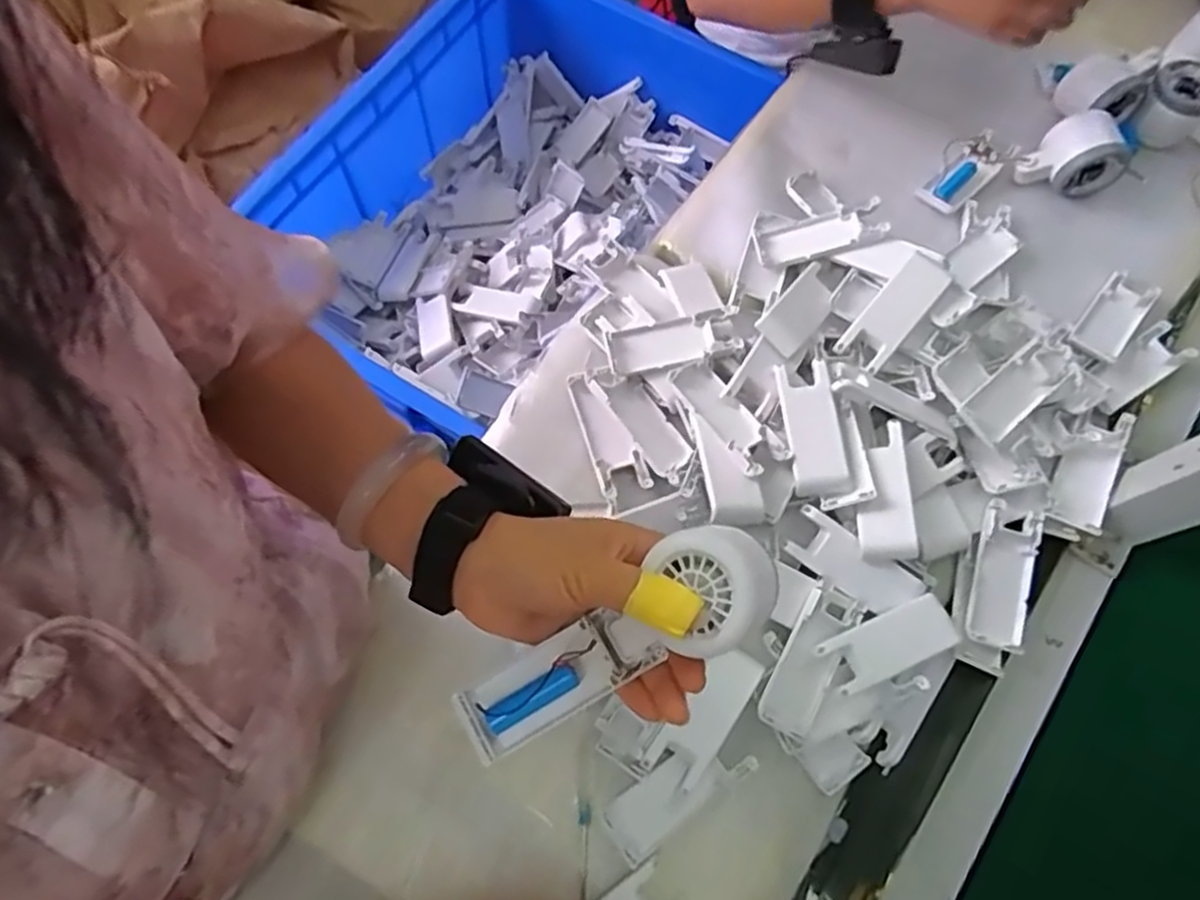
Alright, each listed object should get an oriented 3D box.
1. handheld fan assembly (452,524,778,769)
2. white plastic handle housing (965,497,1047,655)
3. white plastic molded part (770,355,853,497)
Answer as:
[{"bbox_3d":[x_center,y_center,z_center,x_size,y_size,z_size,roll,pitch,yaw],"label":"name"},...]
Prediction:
[{"bbox_3d":[0.006,0.095,0.353,0.167,0.031,0.054,-35,73,15],"label":"handheld fan assembly"},{"bbox_3d":[0.291,0.094,0.535,0.042,0.029,0.102,17,72,5],"label":"white plastic handle housing"},{"bbox_3d":[0.159,-0.015,0.544,0.040,0.022,0.101,-11,71,16],"label":"white plastic molded part"}]

